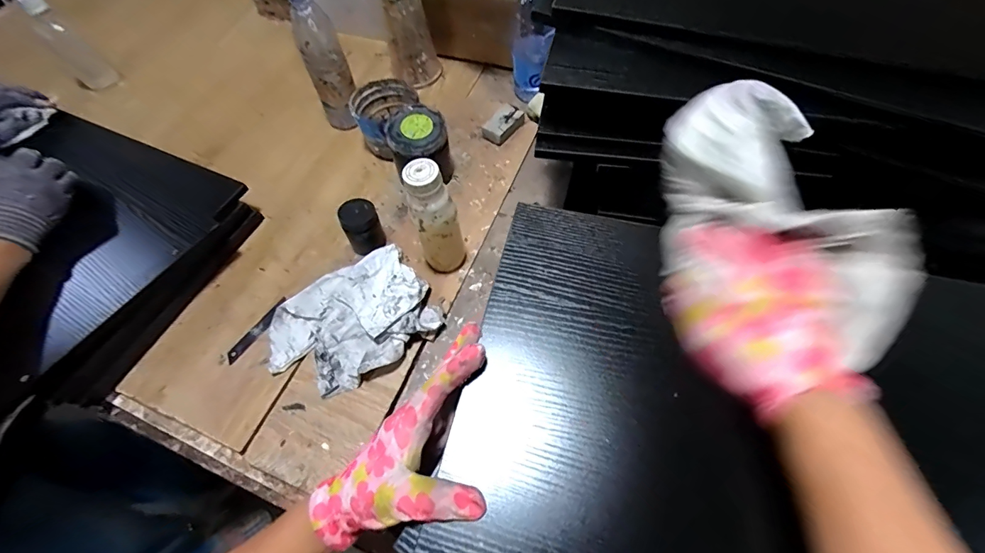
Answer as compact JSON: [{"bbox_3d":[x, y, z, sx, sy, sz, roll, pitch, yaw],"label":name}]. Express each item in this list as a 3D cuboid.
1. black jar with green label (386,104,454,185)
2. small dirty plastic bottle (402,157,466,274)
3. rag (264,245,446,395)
[{"bbox_3d":[-0.104,-0.184,0.630,0.084,0.105,0.087,-1,62,2],"label":"black jar with green label"},{"bbox_3d":[-0.070,-0.064,0.521,0.050,0.170,0.050,-26,64,-11],"label":"small dirty plastic bottle"},{"bbox_3d":[-0.183,0.055,0.536,0.207,0.041,0.150,-26,64,-11],"label":"rag"}]

